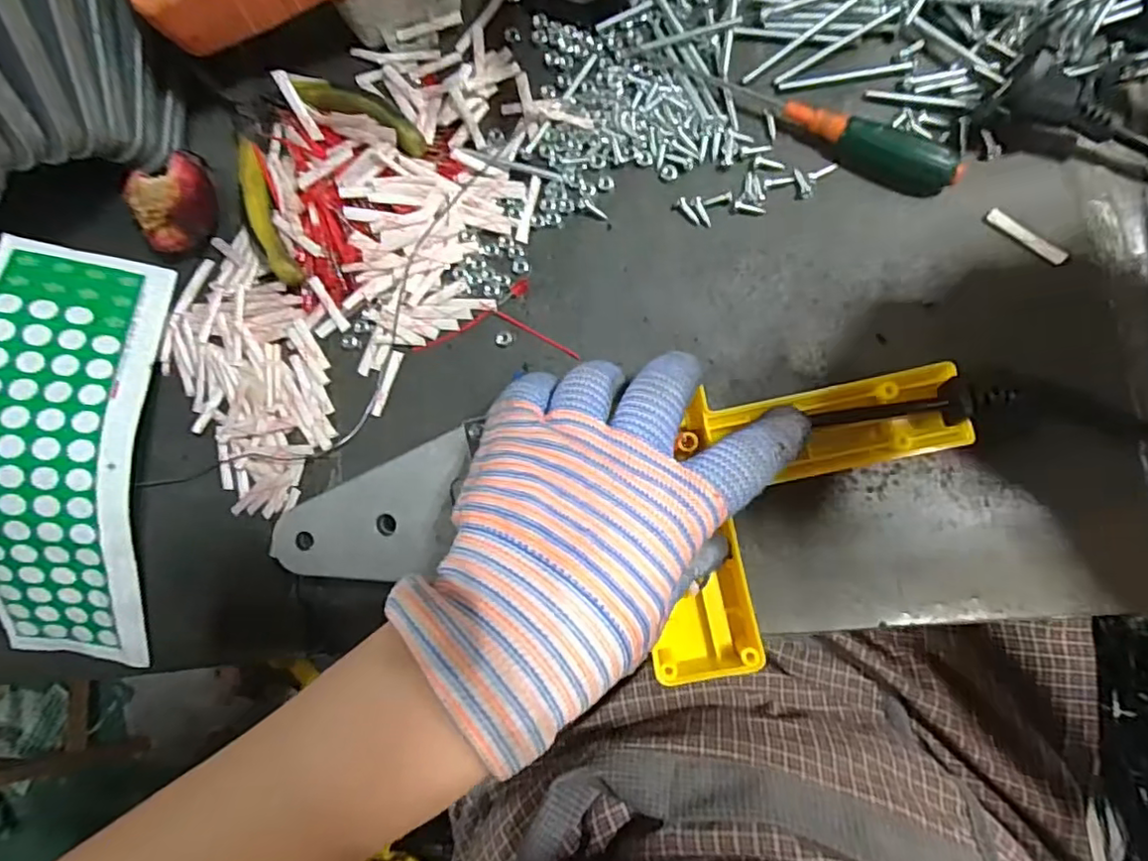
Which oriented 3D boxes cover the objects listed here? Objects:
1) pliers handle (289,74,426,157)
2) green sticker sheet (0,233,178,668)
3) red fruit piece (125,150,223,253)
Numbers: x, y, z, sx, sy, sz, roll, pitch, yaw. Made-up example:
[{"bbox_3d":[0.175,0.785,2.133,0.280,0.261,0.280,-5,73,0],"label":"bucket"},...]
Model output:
[{"bbox_3d":[-0.102,-0.152,0.291,0.073,0.016,0.015,28,93,9],"label":"pliers handle"},{"bbox_3d":[-0.241,0.013,0.287,0.076,0.057,0.206,2,89,9],"label":"green sticker sheet"},{"bbox_3d":[-0.203,-0.117,0.305,0.034,0.024,0.049,-10,87,9],"label":"red fruit piece"}]

